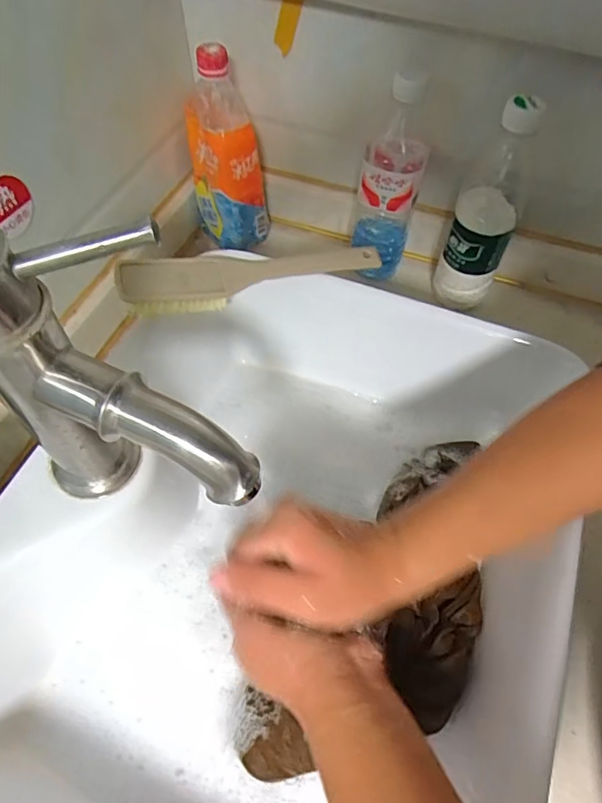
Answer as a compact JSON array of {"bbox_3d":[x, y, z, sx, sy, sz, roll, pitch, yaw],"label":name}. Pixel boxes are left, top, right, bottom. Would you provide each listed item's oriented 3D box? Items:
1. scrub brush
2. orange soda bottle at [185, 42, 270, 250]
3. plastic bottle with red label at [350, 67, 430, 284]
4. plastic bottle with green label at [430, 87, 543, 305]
[{"bbox_3d":[-0.035,-0.118,0.440,0.237,0.041,0.048,-13,59,-9],"label":"scrub brush"},{"bbox_3d":[-0.083,-0.273,0.570,0.084,0.206,0.079,-9,58,-6],"label":"orange soda bottle"},{"bbox_3d":[0.098,-0.243,0.551,0.063,0.216,0.076,12,58,7],"label":"plastic bottle with red label"},{"bbox_3d":[0.195,-0.202,0.522,0.062,0.213,0.082,21,60,12],"label":"plastic bottle with green label"}]

